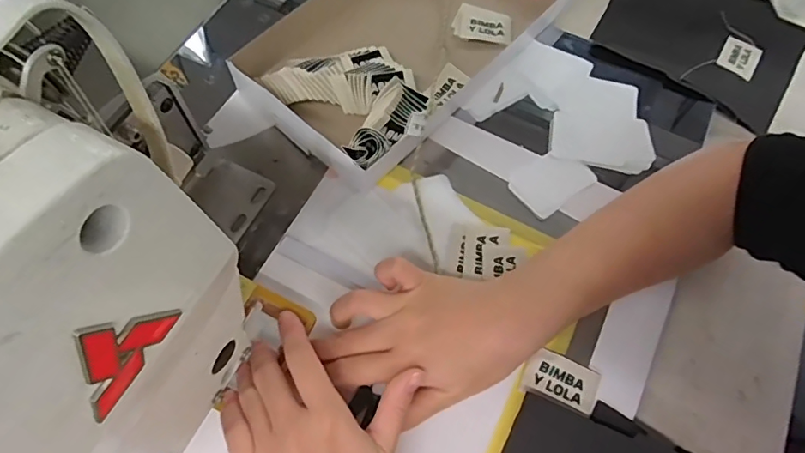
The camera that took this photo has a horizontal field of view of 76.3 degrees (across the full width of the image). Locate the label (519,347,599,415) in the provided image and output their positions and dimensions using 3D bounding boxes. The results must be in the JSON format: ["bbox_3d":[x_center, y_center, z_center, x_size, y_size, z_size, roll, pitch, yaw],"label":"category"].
[{"bbox_3d":[0.108,0.105,0.350,0.049,0.007,0.032,22,66,9],"label":"label"}]

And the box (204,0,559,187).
[{"bbox_3d":[0.002,-0.175,0.465,0.179,0.044,0.347,34,68,14],"label":"box"}]

